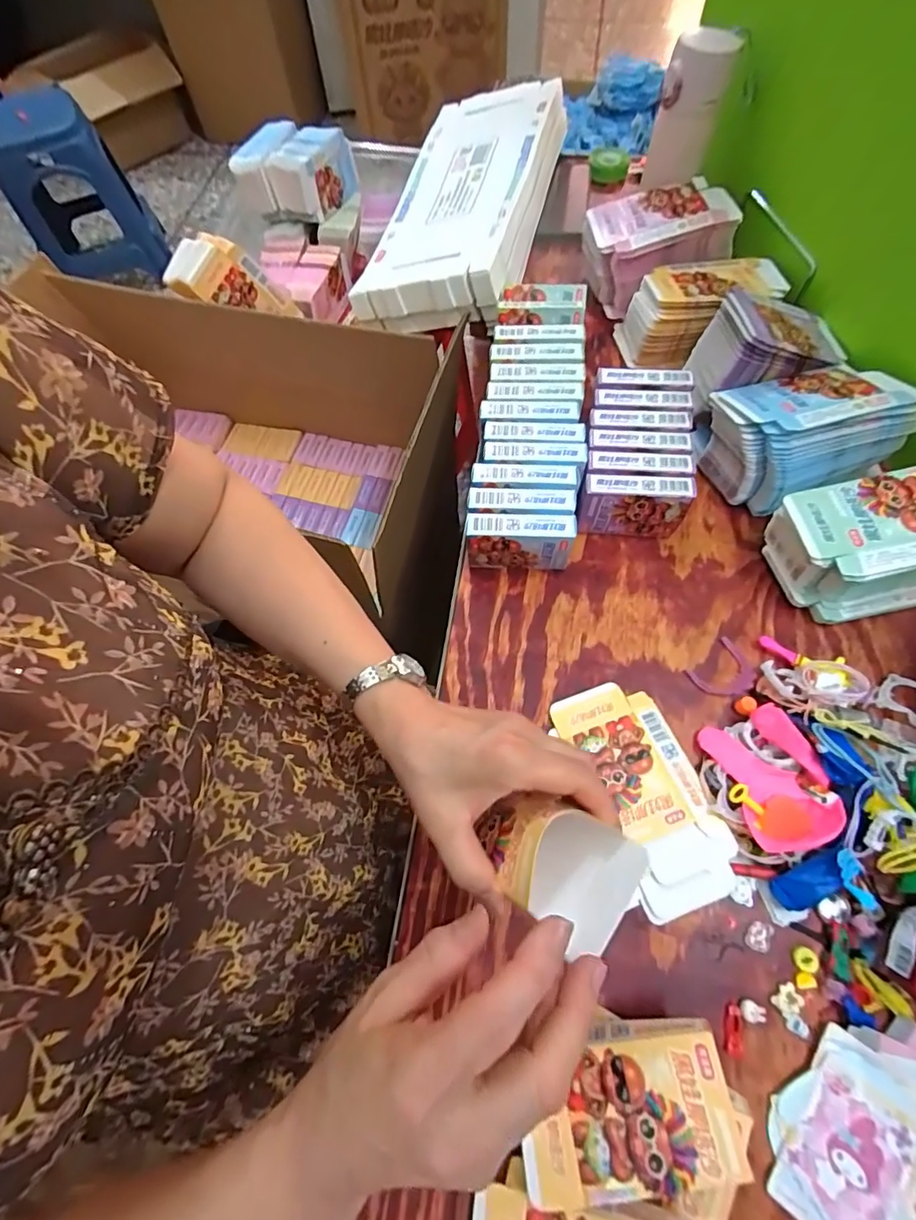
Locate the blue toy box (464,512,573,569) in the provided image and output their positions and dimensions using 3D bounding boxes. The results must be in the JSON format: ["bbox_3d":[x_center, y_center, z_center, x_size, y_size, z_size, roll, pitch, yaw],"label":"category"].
[{"bbox_3d":[0.054,-0.057,0.455,0.090,0.068,0.022,4,66,4],"label":"blue toy box"}]

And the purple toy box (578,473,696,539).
[{"bbox_3d":[0.158,-0.093,0.465,0.092,0.067,0.024,3,66,4],"label":"purple toy box"}]

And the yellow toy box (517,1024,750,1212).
[{"bbox_3d":[0.096,0.290,0.292,0.117,0.023,0.072,-8,66,-1],"label":"yellow toy box"}]

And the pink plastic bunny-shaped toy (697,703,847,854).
[{"bbox_3d":[0.235,0.125,0.378,0.065,0.012,0.097,-27,62,11],"label":"pink plastic bunny-shaped toy"}]

